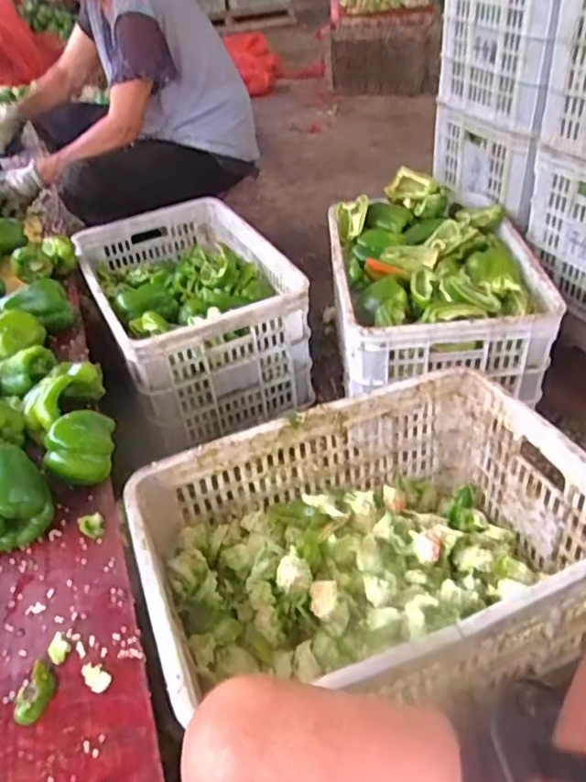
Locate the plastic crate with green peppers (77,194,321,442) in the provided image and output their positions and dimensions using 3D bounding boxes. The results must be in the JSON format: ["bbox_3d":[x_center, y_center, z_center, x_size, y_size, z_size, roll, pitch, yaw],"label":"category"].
[{"bbox_3d":[-0.206,-0.161,1.222,0.331,0.286,0.434,-21,43,-17],"label":"plastic crate with green peppers"}]

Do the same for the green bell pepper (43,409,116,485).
[{"bbox_3d":[-0.268,0.066,0.753,0.074,0.065,0.085,-9,40,-3],"label":"green bell pepper"}]

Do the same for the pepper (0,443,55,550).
[{"bbox_3d":[-0.336,0.126,0.691,0.095,0.085,0.085,-24,44,-20],"label":"pepper"}]

